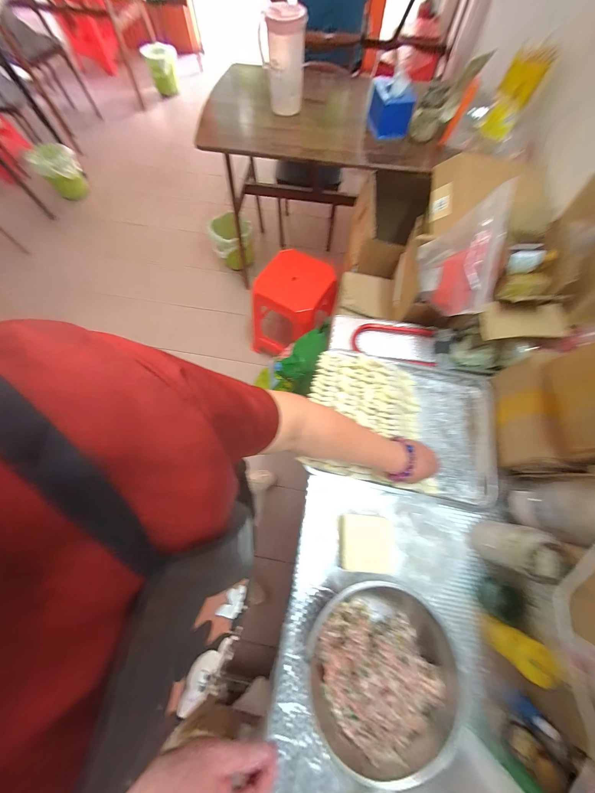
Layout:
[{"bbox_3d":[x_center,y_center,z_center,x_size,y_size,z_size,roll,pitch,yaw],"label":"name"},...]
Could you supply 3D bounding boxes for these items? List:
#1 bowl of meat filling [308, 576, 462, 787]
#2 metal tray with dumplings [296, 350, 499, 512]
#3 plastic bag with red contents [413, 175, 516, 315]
[{"bbox_3d":[0.131,0.424,0.420,0.219,0.079,0.227,0,71,0],"label":"bowl of meat filling"},{"bbox_3d":[0.232,0.057,0.586,0.410,0.042,0.298,10,71,3],"label":"metal tray with dumplings"},{"bbox_3d":[0.329,-0.275,0.557,0.096,0.184,0.234,11,71,3],"label":"plastic bag with red contents"}]

